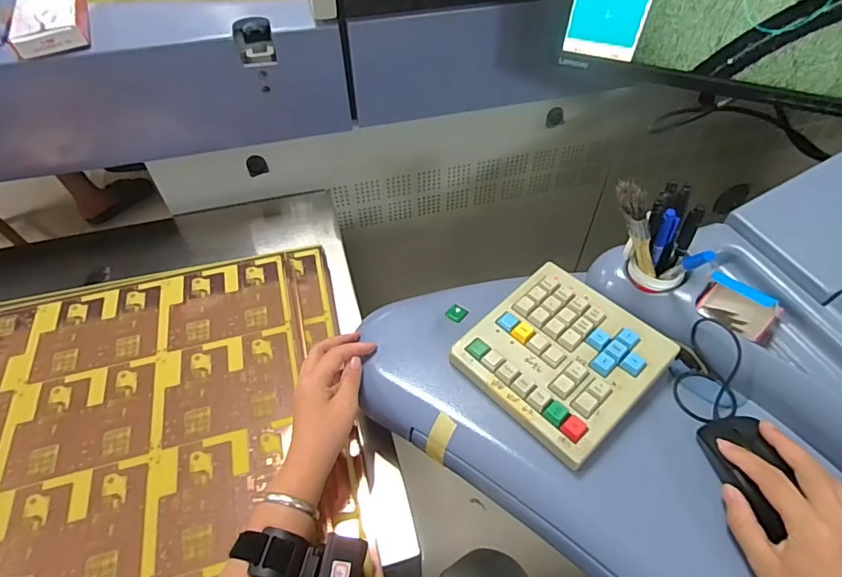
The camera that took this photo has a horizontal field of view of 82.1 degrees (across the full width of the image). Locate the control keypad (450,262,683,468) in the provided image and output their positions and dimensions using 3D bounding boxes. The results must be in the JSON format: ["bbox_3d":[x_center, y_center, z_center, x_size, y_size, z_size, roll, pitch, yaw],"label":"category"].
[{"bbox_3d":[0.141,0.063,0.479,0.170,0.043,0.158,-36,59,-26],"label":"control keypad"}]

